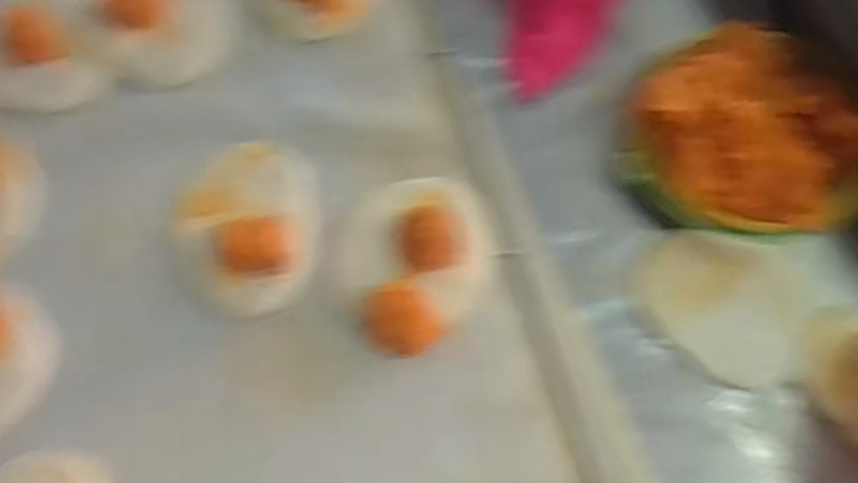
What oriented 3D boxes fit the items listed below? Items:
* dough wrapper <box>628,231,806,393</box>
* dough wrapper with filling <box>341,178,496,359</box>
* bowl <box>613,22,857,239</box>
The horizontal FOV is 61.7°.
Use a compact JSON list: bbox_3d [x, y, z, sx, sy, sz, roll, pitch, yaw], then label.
[{"bbox_3d":[0.164,0.036,0.409,0.093,0.008,0.078,14,84,4],"label":"dough wrapper"},{"bbox_3d":[-0.005,0.010,0.415,0.085,0.023,0.104,-8,68,-2],"label":"dough wrapper with filling"},{"bbox_3d":[0.184,-0.064,0.427,0.141,0.042,0.138,-1,68,2],"label":"bowl"}]

